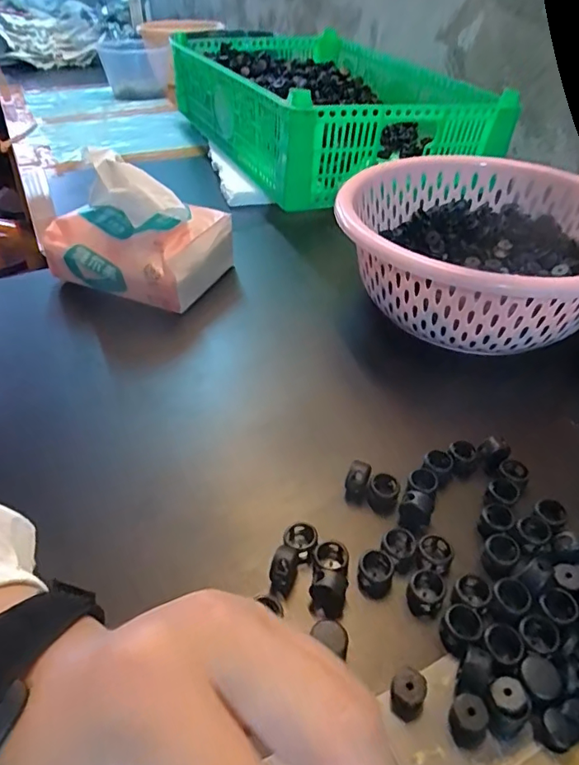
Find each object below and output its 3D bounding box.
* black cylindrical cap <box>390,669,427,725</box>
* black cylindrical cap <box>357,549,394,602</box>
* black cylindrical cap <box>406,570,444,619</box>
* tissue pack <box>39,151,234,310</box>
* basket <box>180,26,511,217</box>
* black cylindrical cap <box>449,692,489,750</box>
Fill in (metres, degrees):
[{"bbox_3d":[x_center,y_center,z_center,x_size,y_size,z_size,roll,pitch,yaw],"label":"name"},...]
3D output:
[{"bbox_3d":[0.048,0.127,0.208,0.014,0.013,0.015,0,41,0],"label":"black cylindrical cap"},{"bbox_3d":[0.042,0.093,0.249,0.016,0.014,0.020,13,42,14],"label":"black cylindrical cap"},{"bbox_3d":[0.065,0.099,0.244,0.016,0.012,0.020,21,45,22],"label":"black cylindrical cap"},{"bbox_3d":[-0.134,-0.132,0.442,0.139,0.099,0.094,15,43,16],"label":"tissue pack"},{"bbox_3d":[0.039,-0.395,0.734,0.287,0.119,0.486,-16,43,-18],"label":"basket"},{"bbox_3d":[0.070,0.133,0.201,0.015,0.013,0.014,0,41,0],"label":"black cylindrical cap"}]

